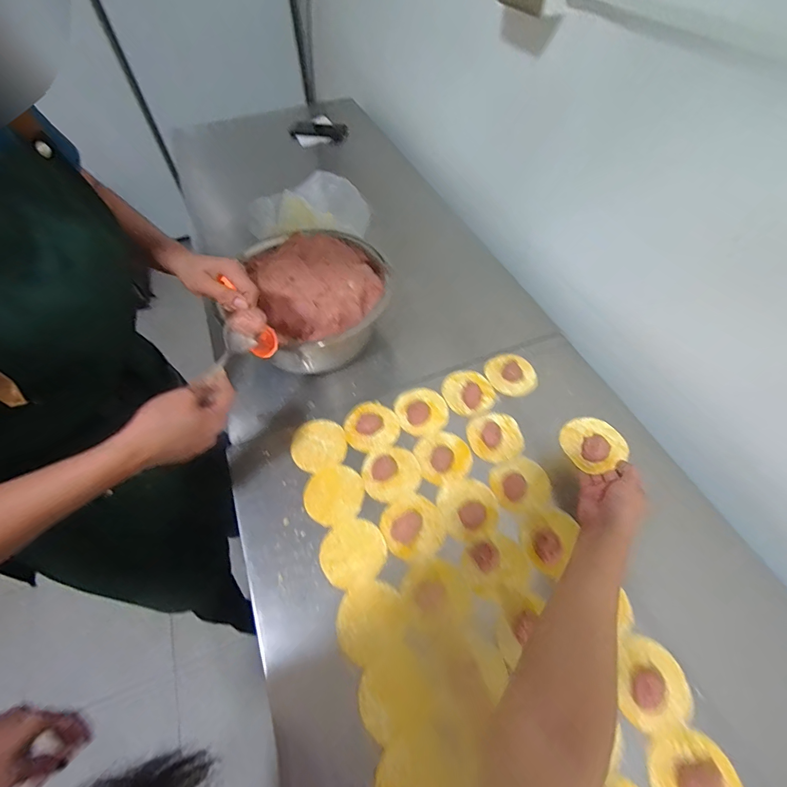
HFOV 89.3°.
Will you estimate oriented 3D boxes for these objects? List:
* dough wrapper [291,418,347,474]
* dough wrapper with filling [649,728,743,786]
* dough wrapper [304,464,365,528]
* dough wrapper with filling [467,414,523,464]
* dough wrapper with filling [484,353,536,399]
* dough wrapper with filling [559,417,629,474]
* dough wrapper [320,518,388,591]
[{"bbox_3d":[-0.115,0.077,0.610,0.081,0.005,0.085,-21,56,-11],"label":"dough wrapper"},{"bbox_3d":[0.295,0.379,0.390,0.086,0.018,0.073,-21,57,-11],"label":"dough wrapper with filling"},{"bbox_3d":[-0.083,0.142,0.564,0.082,0.004,0.080,-19,56,-10],"label":"dough wrapper"},{"bbox_3d":[0.157,0.066,0.610,0.080,0.016,0.081,-2,55,2],"label":"dough wrapper with filling"},{"bbox_3d":[0.199,-0.032,0.677,0.085,0.022,0.073,18,58,15],"label":"dough wrapper with filling"},{"bbox_3d":[0.269,0.063,0.533,0.079,0.027,0.078,0,55,1],"label":"dough wrapper with filling"},{"bbox_3d":[-0.053,0.207,0.519,0.084,0.004,0.080,-2,55,2],"label":"dough wrapper"}]

